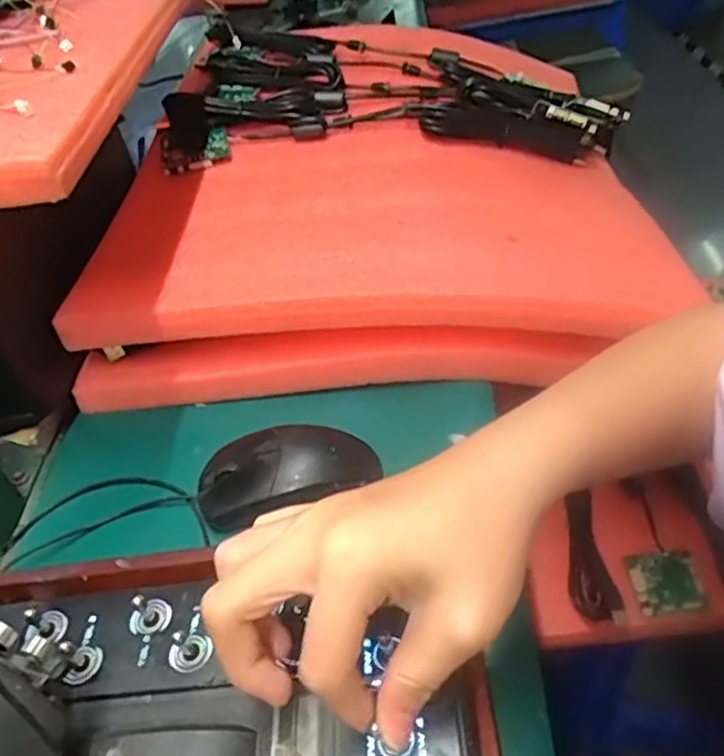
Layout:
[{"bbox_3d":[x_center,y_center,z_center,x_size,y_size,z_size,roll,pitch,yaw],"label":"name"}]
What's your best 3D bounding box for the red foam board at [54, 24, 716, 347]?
[{"bbox_3d":[0.025,-0.211,0.622,0.437,0.043,0.496,-4,44,9],"label":"red foam board"}]

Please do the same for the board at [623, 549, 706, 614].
[{"bbox_3d":[0.268,0.179,0.600,0.056,0.009,0.056,-8,43,4],"label":"board"}]

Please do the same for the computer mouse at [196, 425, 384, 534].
[{"bbox_3d":[-0.048,0.062,0.426,0.113,0.040,0.067,-19,44,-7],"label":"computer mouse"}]

